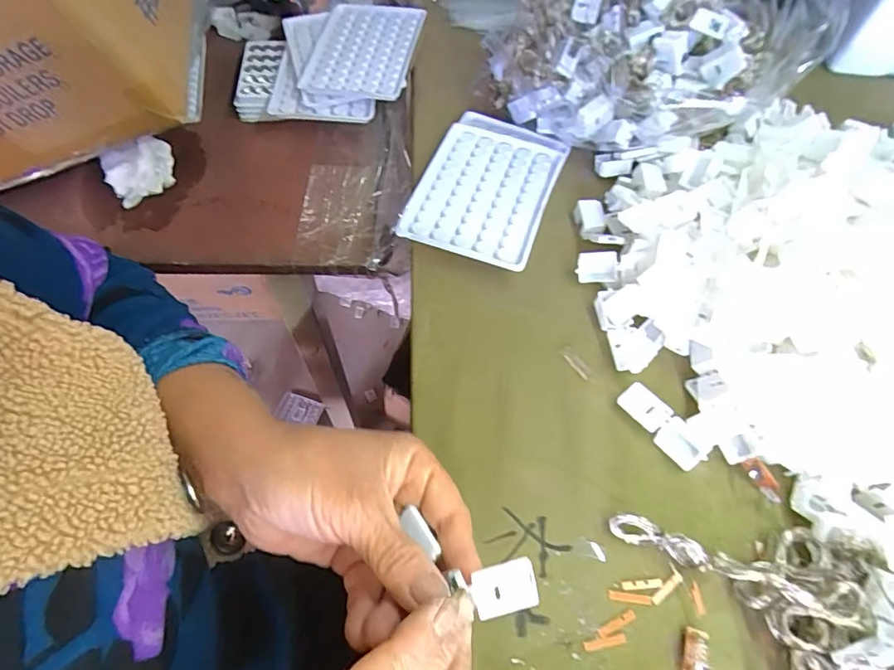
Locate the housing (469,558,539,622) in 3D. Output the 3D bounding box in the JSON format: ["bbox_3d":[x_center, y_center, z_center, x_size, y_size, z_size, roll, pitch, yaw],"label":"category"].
[{"bbox_3d":[0.025,0.112,0.221,0.028,0.007,0.021,-12,86,-8],"label":"housing"}]

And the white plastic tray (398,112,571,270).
[{"bbox_3d":[0.031,-0.114,0.386,0.094,0.020,0.142,19,63,8],"label":"white plastic tray"}]

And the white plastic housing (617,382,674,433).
[{"bbox_3d":[0.120,0.045,0.309,0.019,0.008,0.029,-38,70,-20],"label":"white plastic housing"}]

